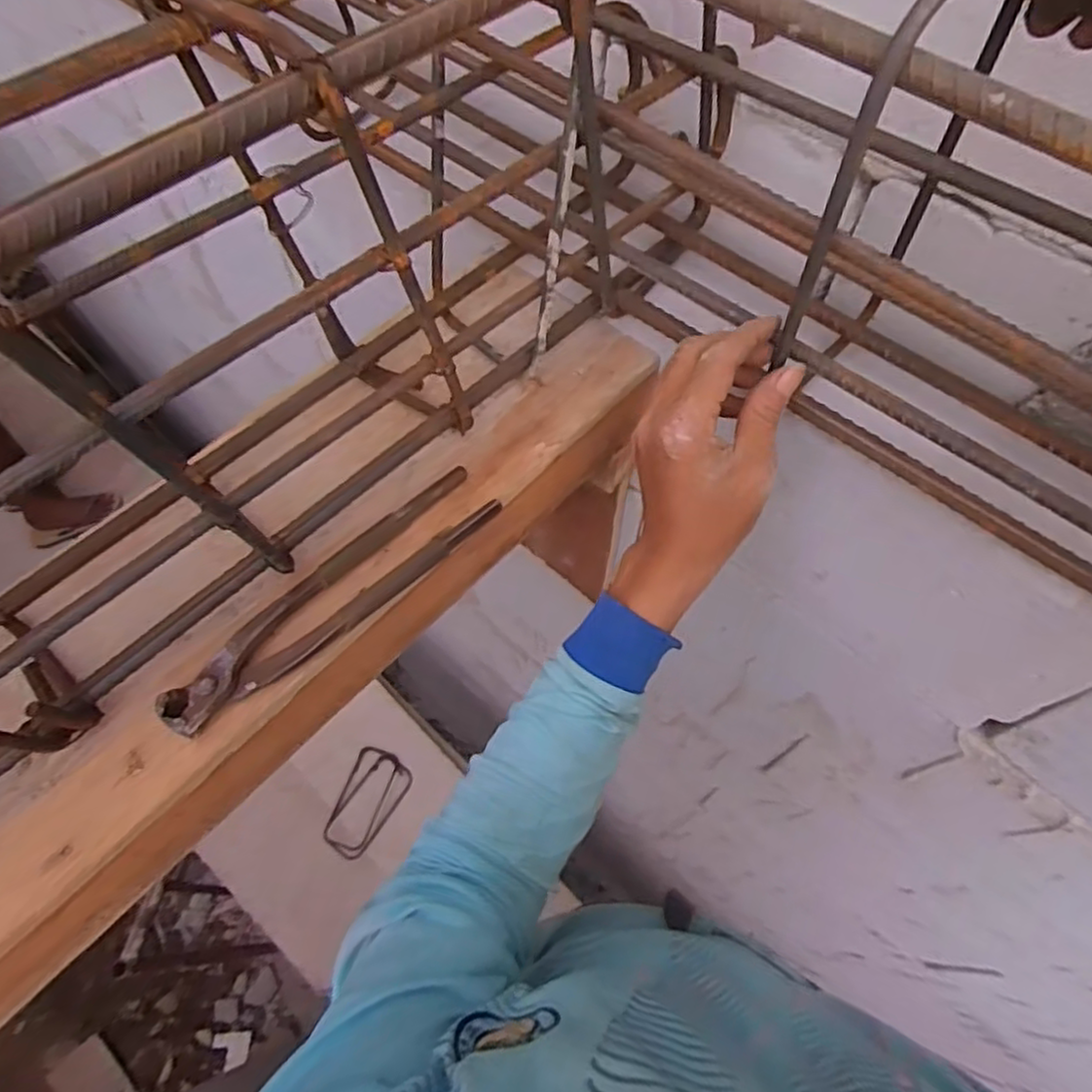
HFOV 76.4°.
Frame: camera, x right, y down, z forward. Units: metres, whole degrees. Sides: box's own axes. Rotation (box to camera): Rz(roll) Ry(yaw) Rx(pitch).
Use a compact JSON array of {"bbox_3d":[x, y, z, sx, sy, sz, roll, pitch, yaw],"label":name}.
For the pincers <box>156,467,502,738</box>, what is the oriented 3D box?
[{"bbox_3d":[-0.122,0.026,0.404,0.211,0.020,0.043,-39,68,-18],"label":"pincers"}]

